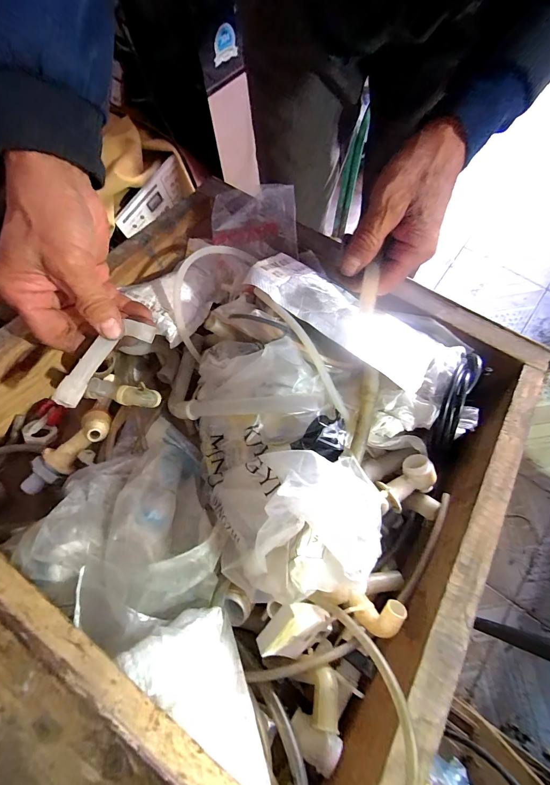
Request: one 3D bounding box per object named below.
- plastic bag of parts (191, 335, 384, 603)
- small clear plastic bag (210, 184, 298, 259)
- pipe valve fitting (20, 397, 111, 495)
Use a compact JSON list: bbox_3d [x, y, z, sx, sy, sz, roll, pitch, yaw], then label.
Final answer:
[{"bbox_3d":[-0.004,0.044,0.258,0.122,0.078,0.208,-22,73,-6],"label":"plastic bag of parts"},{"bbox_3d":[-0.023,-0.190,0.368,0.092,0.011,0.071,3,105,3],"label":"small clear plastic bag"},{"bbox_3d":[-0.175,0.047,0.286,0.035,0.029,0.097,42,77,13],"label":"pipe valve fitting"}]

